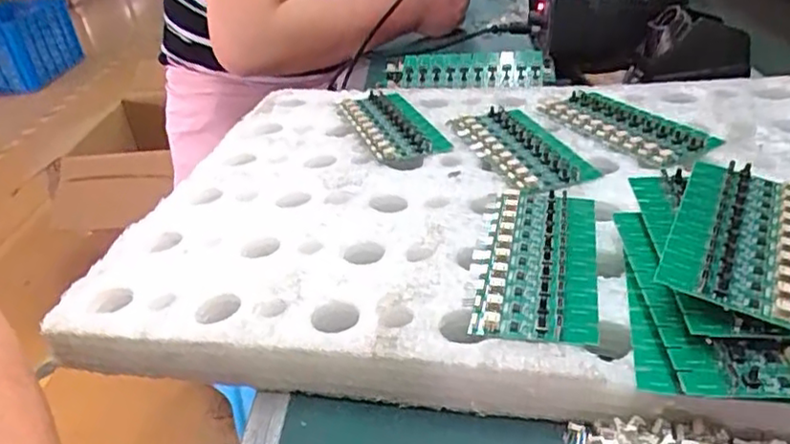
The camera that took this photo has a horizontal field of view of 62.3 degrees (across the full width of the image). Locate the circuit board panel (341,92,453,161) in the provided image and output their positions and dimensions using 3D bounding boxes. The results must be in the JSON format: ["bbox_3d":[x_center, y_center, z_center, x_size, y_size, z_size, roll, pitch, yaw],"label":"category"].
[{"bbox_3d":[-0.003,-0.085,0.559,0.059,0.012,0.136,-14,31,-12],"label":"circuit board panel"}]

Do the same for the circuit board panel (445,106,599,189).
[{"bbox_3d":[0.094,-0.060,0.497,0.064,0.009,0.134,-14,31,-12],"label":"circuit board panel"}]

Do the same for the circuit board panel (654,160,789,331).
[{"bbox_3d":[0.176,0.004,0.331,0.062,0.007,0.135,19,36,22],"label":"circuit board panel"}]

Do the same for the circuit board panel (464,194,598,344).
[{"bbox_3d":[0.081,0.018,0.378,0.066,0.007,0.142,2,31,15],"label":"circuit board panel"}]

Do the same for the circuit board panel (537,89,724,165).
[{"bbox_3d":[0.177,-0.077,0.511,0.060,0.009,0.135,-20,33,-22],"label":"circuit board panel"}]

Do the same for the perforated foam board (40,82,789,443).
[{"bbox_3d":[0.098,-0.013,0.454,0.551,0.049,0.377,0,31,12],"label":"perforated foam board"}]

